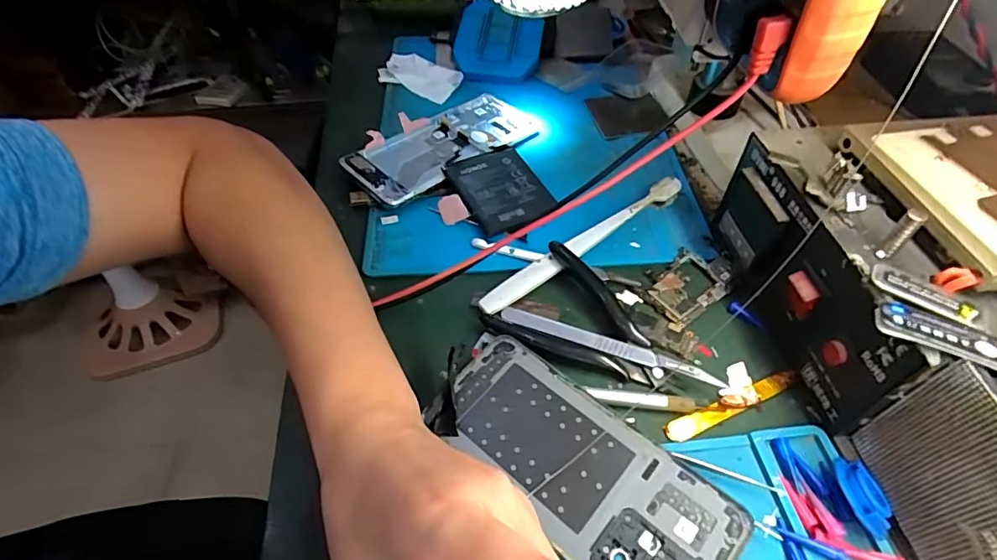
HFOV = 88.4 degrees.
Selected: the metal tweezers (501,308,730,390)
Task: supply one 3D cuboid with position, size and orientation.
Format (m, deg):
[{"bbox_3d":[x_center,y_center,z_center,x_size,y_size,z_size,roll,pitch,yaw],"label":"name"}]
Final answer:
[{"bbox_3d":[0.066,0.039,0.306,0.134,0.008,0.014,16,52,14],"label":"metal tweezers"}]

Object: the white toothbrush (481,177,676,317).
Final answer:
[{"bbox_3d":[0.061,-0.027,0.357,0.182,0.016,0.015,-31,56,-23],"label":"white toothbrush"}]

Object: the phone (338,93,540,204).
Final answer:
[{"bbox_3d":[-0.044,-0.112,0.428,0.158,0.015,0.073,-37,58,-27],"label":"phone"}]

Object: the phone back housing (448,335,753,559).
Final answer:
[{"bbox_3d":[0.039,0.095,0.257,0.156,0.009,0.070,33,58,26],"label":"phone back housing"}]

